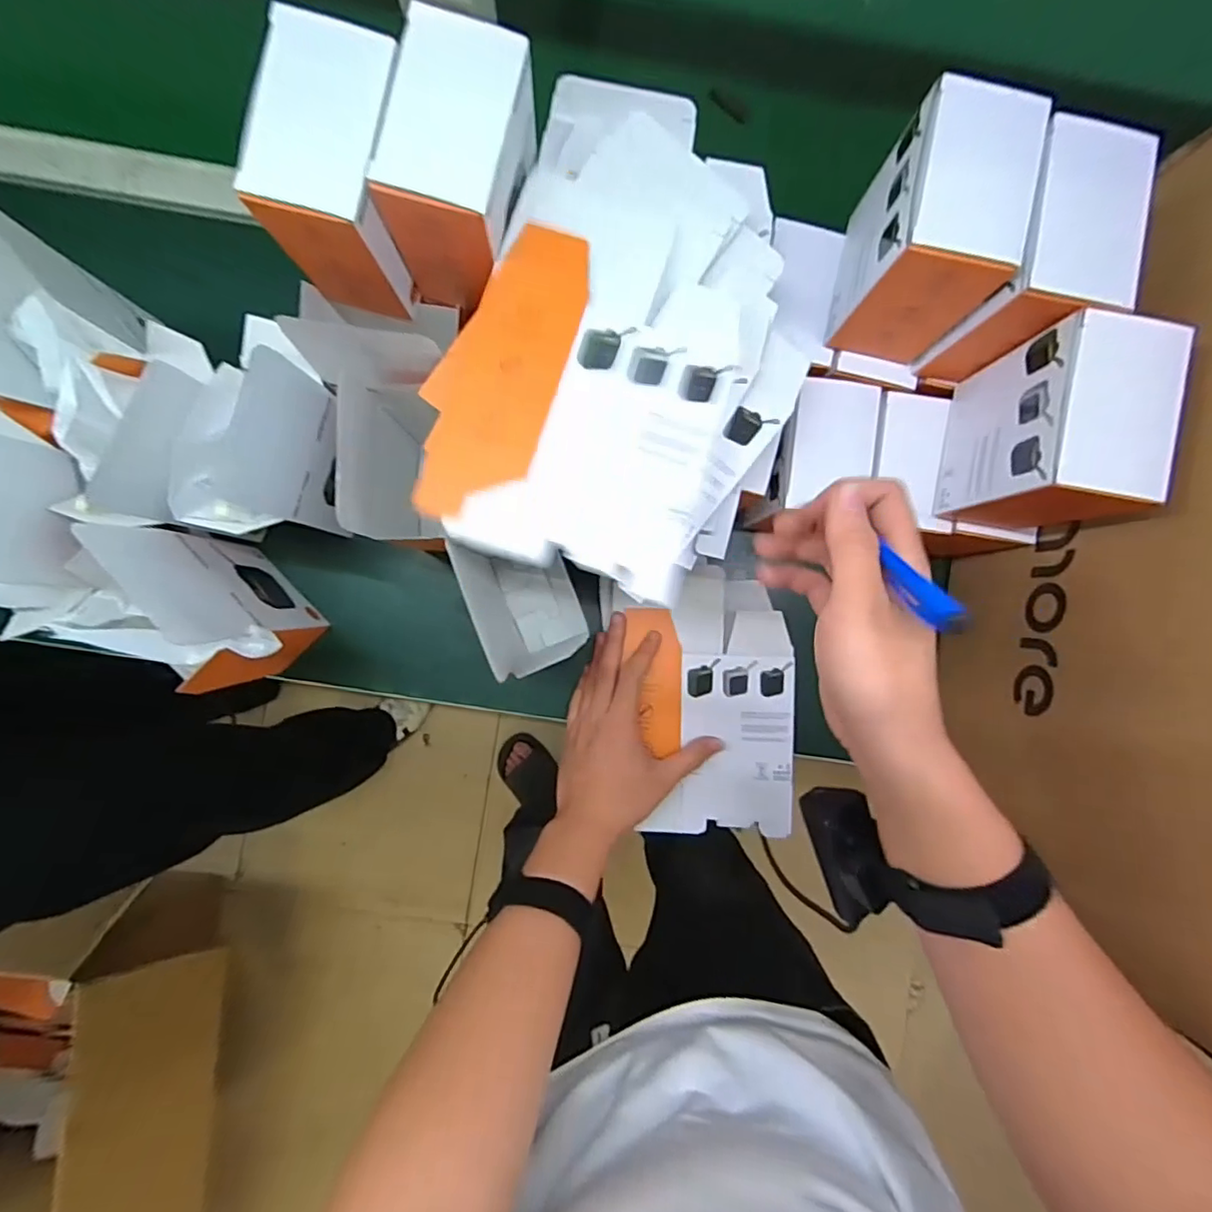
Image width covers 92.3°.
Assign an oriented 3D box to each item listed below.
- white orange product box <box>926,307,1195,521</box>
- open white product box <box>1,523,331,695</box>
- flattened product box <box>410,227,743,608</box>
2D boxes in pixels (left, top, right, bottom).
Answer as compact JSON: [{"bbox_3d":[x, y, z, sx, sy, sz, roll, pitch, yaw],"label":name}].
[{"bbox_3d":[0.278,-0.104,0.367,0.068,0.113,0.119,6,89,-2],"label":"white orange product box"},{"bbox_3d":[-0.296,0.008,0.430,0.067,0.169,0.114,-44,91,-2],"label":"open white product box"},{"bbox_3d":[-0.016,-0.116,0.346,0.166,0.019,0.185,18,89,-2],"label":"flattened product box"}]

